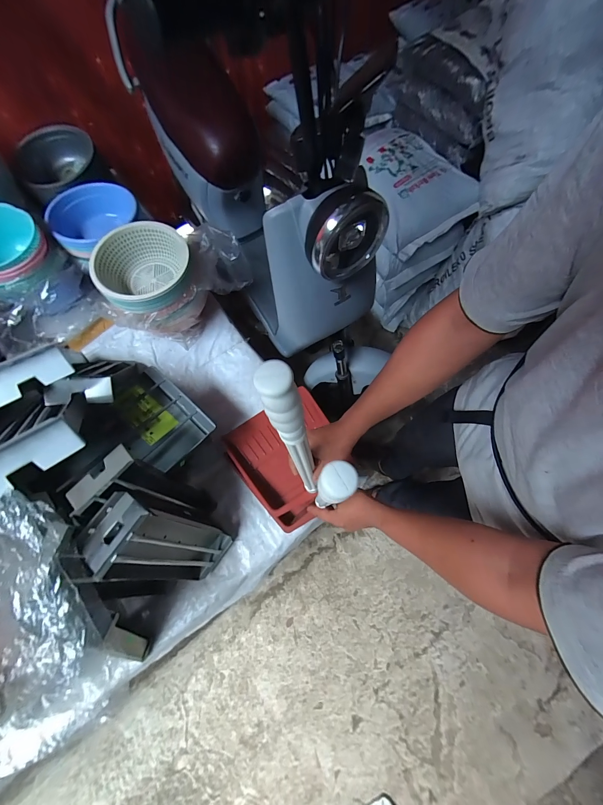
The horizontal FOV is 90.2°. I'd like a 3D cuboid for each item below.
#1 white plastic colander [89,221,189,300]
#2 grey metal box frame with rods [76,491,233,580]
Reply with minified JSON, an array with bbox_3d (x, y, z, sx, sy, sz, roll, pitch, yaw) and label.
[{"bbox_3d":[-0.412,-0.350,0.795,0.233,0.103,0.211,-19,73,-7],"label":"white plastic colander"},{"bbox_3d":[-0.271,0.285,0.612,0.093,0.311,0.125,19,68,27],"label":"grey metal box frame with rods"}]

